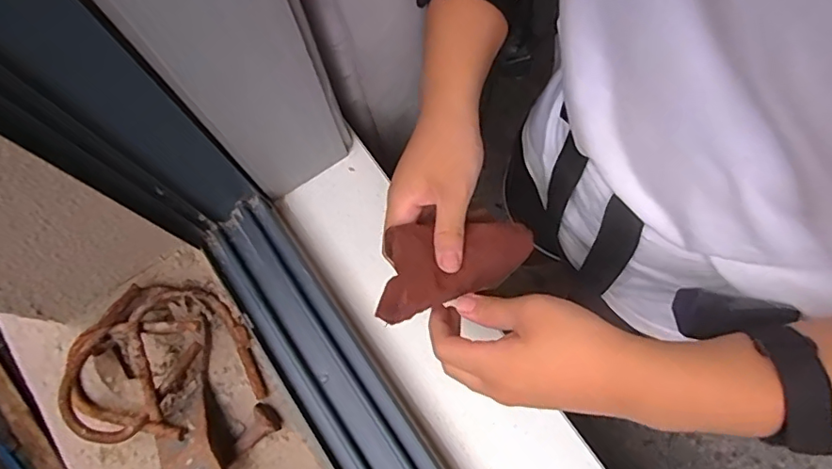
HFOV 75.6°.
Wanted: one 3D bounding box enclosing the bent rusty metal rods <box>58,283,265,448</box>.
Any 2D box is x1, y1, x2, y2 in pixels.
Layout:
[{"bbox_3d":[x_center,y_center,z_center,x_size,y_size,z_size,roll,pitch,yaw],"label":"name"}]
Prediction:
[{"bbox_3d":[-0.236,0.112,0.492,0.171,0.054,0.143,-10,74,0],"label":"bent rusty metal rods"}]

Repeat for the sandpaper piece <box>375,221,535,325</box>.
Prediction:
[{"bbox_3d":[0.027,0.017,0.402,0.122,0.044,0.059,-17,73,-22],"label":"sandpaper piece"}]

